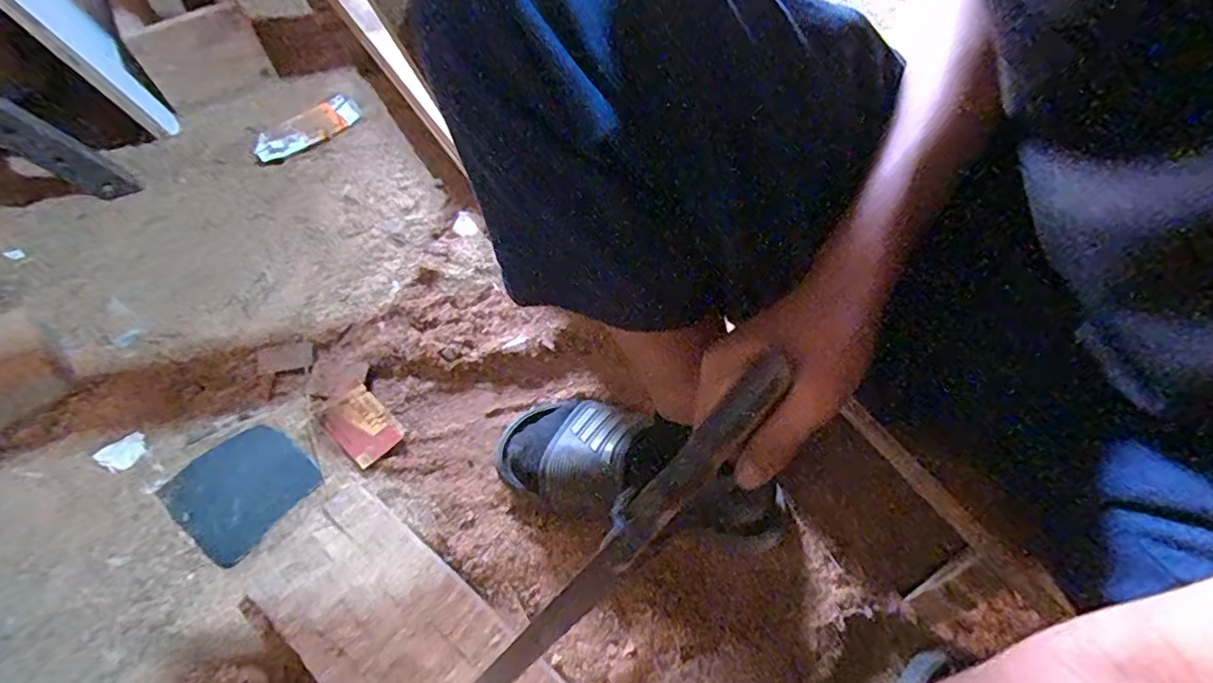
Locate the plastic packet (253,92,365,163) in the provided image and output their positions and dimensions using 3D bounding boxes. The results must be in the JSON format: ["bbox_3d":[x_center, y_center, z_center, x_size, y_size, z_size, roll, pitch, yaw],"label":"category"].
[{"bbox_3d":[-0.422,-0.301,0.832,0.147,0.008,0.057,-34,81,-17],"label":"plastic packet"}]

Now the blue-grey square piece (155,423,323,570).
[{"bbox_3d":[-0.350,0.138,0.569,0.113,0.009,0.111,35,63,20],"label":"blue-grey square piece"}]

